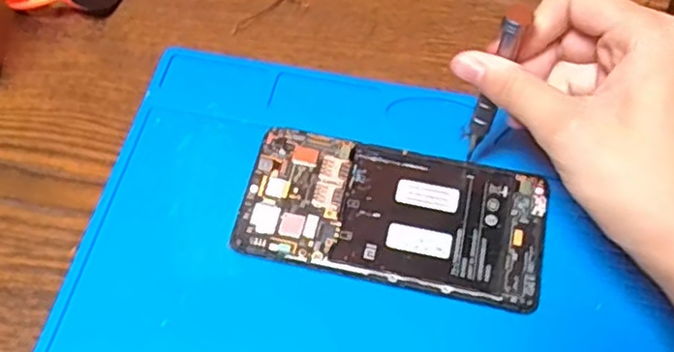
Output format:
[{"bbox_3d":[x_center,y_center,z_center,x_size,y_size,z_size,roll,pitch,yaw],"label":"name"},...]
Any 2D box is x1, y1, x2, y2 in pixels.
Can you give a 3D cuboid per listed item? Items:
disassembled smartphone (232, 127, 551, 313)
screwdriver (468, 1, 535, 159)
[{"bbox_3d":[0.028,0.019,0.338,0.146,0.010,0.072,11,63,8],"label":"disassembled smartphone"},{"bbox_3d":[0.069,-0.039,0.299,0.011,0.101,0.007,19,60,8],"label":"screwdriver"}]

